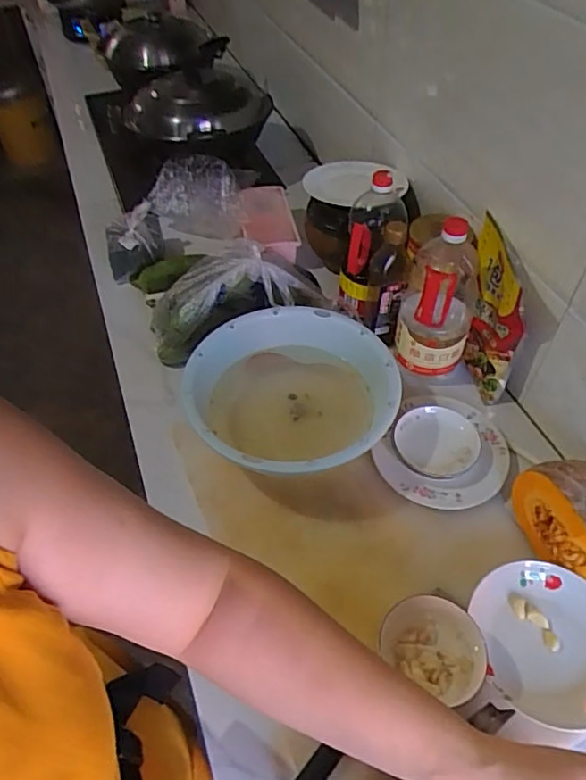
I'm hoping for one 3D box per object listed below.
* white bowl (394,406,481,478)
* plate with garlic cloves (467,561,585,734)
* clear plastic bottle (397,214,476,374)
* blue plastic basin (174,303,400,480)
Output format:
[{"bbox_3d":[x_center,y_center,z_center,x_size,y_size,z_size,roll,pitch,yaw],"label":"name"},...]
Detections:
[{"bbox_3d":[0.220,0.082,0.861,0.120,0.042,0.112,-1,50,1],"label":"white bowl"},{"bbox_3d":[0.314,0.309,0.690,0.173,0.044,0.179,-1,50,1],"label":"plate with garlic cloves"},{"bbox_3d":[0.235,-0.148,0.907,0.112,0.252,0.109,13,51,12],"label":"clear plastic bottle"},{"bbox_3d":[-0.002,0.021,0.866,0.299,0.133,0.295,-1,50,1],"label":"blue plastic basin"}]

